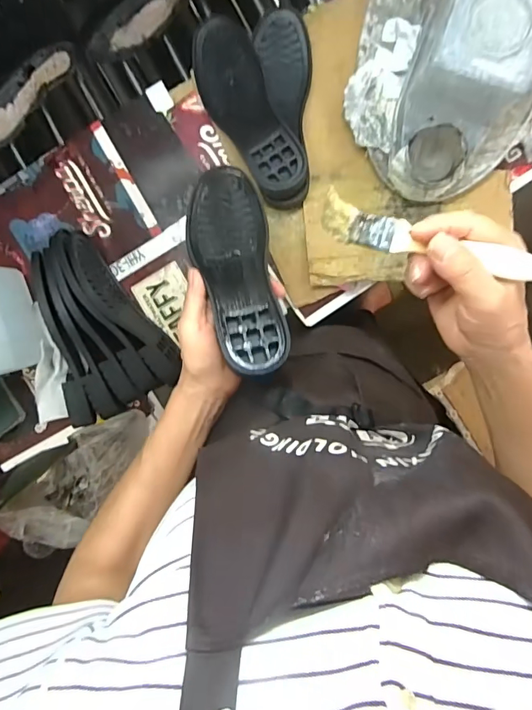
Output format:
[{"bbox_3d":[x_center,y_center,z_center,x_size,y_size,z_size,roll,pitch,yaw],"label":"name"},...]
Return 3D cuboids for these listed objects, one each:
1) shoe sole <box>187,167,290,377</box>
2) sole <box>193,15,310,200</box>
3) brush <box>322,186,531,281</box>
[{"bbox_3d":[-0.028,-0.083,0.429,0.074,0.030,0.219,-14,69,2],"label":"shoe sole"},{"bbox_3d":[-0.022,-0.287,0.524,0.081,0.038,0.230,-27,82,4],"label":"sole"},{"bbox_3d":[0.111,-0.077,0.293,0.148,0.008,0.028,15,98,8],"label":"brush"}]

